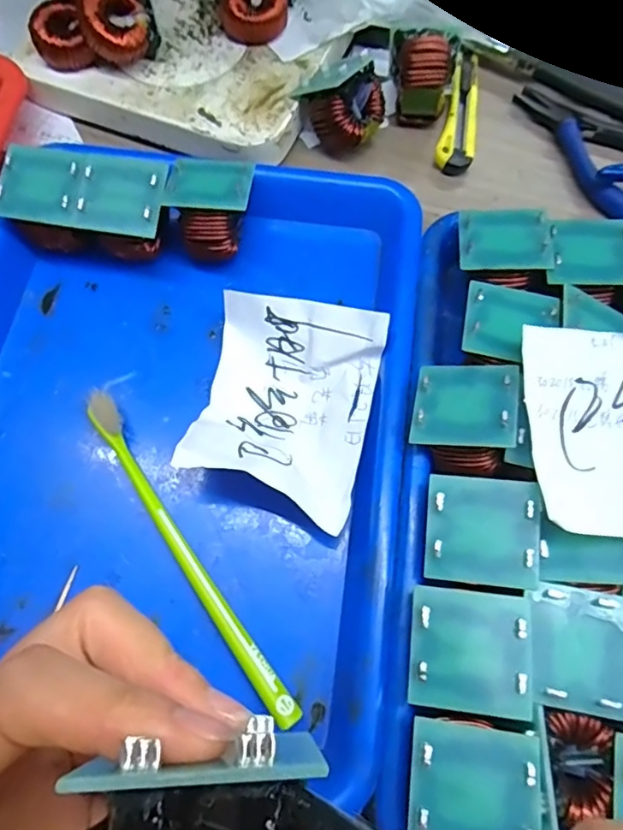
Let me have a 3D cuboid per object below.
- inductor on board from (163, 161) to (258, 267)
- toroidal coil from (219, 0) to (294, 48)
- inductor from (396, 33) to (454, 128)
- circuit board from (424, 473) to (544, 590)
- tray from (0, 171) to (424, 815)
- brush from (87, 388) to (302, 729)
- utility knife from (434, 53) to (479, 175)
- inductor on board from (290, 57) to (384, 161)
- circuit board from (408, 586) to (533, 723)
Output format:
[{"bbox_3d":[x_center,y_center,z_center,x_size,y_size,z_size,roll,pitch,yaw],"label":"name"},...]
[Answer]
[{"bbox_3d":[-0.059,-0.121,0.332,0.048,0.046,0.050,1,69,0],"label":"inductor on board"},{"bbox_3d":[-0.039,-0.277,0.378,0.046,0.022,0.044,0,69,-1],"label":"toroidal coil"},{"bbox_3d":[0.075,-0.223,0.370,0.034,0.046,0.036,0,69,-1],"label":"inductor"},{"bbox_3d":[0.073,0.050,0.236,0.046,0.004,0.044,4,82,12],"label":"circuit board"},{"bbox_3d":[-0.076,-0.015,0.300,0.258,0.036,0.309,7,69,2],"label":"tray"},{"bbox_3d":[-0.063,0.065,0.273,0.013,0.015,0.186,-33,73,-12],"label":"brush"},{"bbox_3d":[0.107,-0.214,0.390,0.024,0.015,0.110,13,69,5],"label":"utility knife"},{"bbox_3d":[0.016,-0.205,0.365,0.057,0.058,0.041,24,64,35],"label":"inductor on board"},{"bbox_3d":[0.063,0.093,0.218,0.045,0.005,0.044,3,72,11],"label":"circuit board"}]

